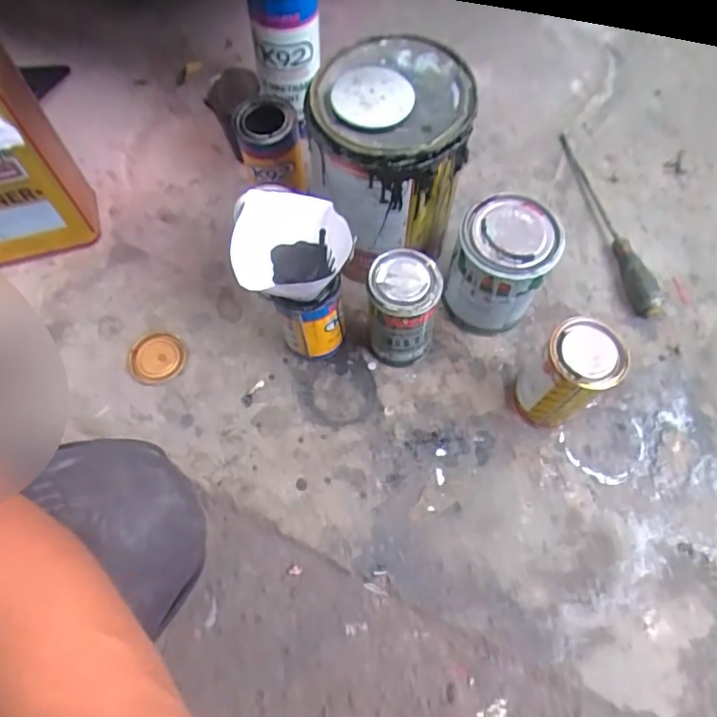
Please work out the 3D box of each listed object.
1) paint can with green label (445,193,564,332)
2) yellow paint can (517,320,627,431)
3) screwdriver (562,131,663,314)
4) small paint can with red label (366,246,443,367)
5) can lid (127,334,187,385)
[{"bbox_3d":[0.156,-0.100,0.621,0.097,0.133,0.099,0,65,0],"label":"paint can with green label"},{"bbox_3d":[0.211,0.021,0.566,0.072,0.138,0.068,0,65,0],"label":"yellow paint can"},{"bbox_3d":[0.324,-0.183,0.725,0.034,0.029,0.301,-10,66,-4],"label":"screwdriver"},{"bbox_3d":[0.047,-0.048,0.597,0.070,0.147,0.068,0,65,0],"label":"small paint can with red label"},{"bbox_3d":[-0.239,-0.001,0.657,0.068,0.017,0.060,-5,66,-2],"label":"can lid"}]

